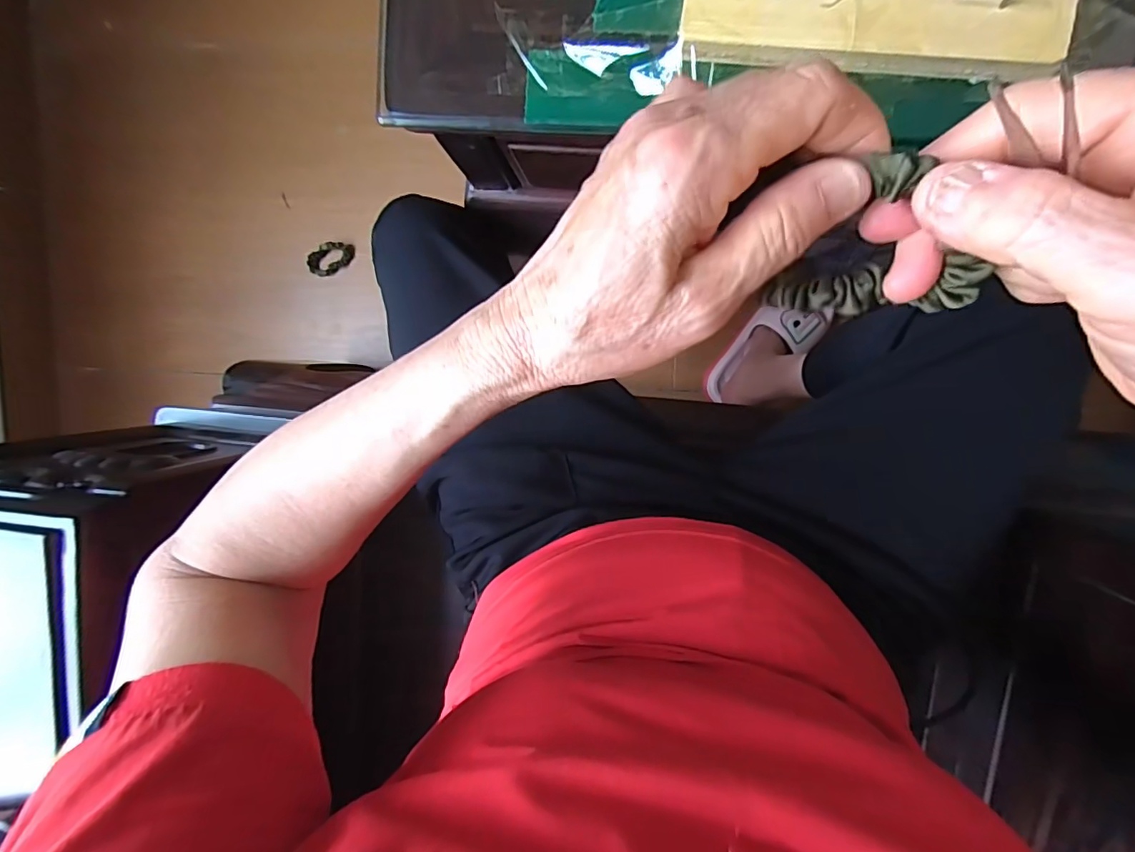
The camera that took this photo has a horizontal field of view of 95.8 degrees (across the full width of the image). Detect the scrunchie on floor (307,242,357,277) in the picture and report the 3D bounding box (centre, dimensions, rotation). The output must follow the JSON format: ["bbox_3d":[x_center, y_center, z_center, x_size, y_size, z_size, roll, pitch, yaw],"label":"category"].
[{"bbox_3d":[-0.439,-0.313,0.955,0.091,0.021,0.050,-33,89,6],"label":"scrunchie on floor"}]

